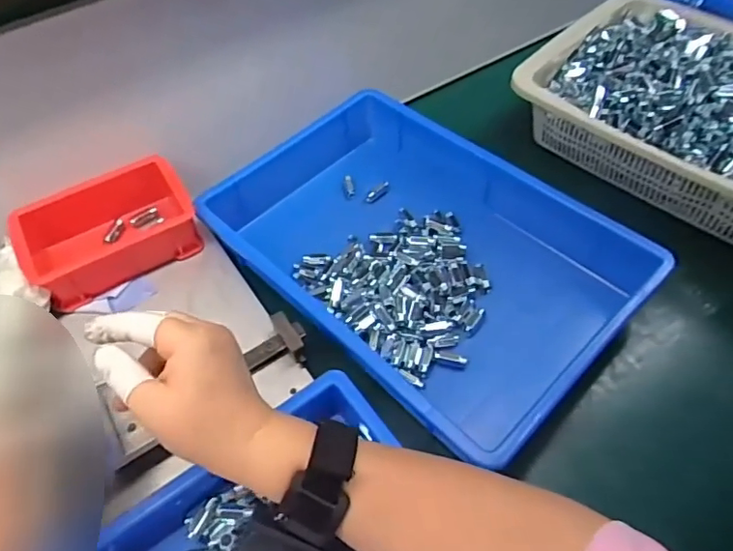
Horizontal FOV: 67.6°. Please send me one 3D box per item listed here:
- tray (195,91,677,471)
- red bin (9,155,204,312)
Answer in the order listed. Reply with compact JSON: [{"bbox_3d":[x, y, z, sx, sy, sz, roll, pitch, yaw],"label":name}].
[{"bbox_3d":[0.047,-0.025,0.510,0.243,0.075,0.359,-39,60,-22],"label":"tray"},{"bbox_3d":[-0.240,-0.041,0.519,0.150,0.059,0.096,-30,57,-17],"label":"red bin"}]

